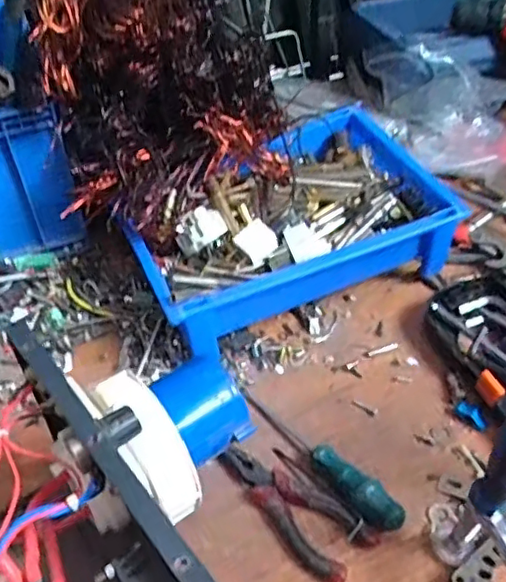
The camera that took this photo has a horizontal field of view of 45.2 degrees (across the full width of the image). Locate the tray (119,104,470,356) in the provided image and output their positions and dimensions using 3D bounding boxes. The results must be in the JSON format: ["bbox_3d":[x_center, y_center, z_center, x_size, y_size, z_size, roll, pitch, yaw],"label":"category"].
[{"bbox_3d":[0.031,-0.065,0.641,0.304,0.110,0.197,-20,45,-17],"label":"tray"}]

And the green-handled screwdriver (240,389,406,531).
[{"bbox_3d":[0.052,0.131,0.503,0.024,0.024,0.176,-30,49,-26],"label":"green-handled screwdriver"}]

